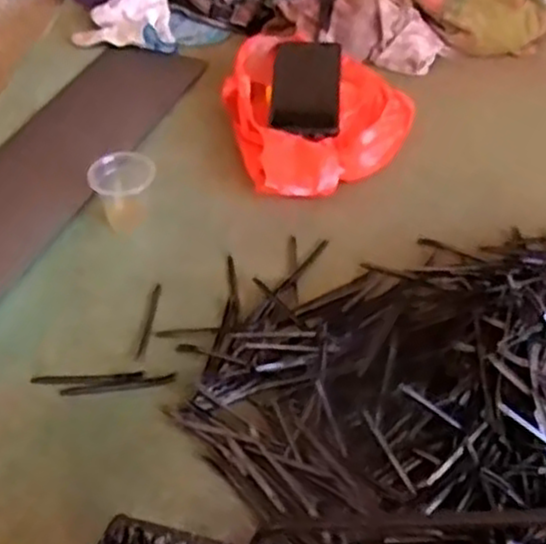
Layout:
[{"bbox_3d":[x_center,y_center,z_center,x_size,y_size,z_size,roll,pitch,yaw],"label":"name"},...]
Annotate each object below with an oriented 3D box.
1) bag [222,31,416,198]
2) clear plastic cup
[{"bbox_3d":[0.036,-0.182,0.870,0.196,0.079,0.236,-18,48,-16],"label":"bag"},{"bbox_3d":[-0.146,-0.079,0.767,0.060,0.064,0.052,-15,47,-14],"label":"clear plastic cup"}]

